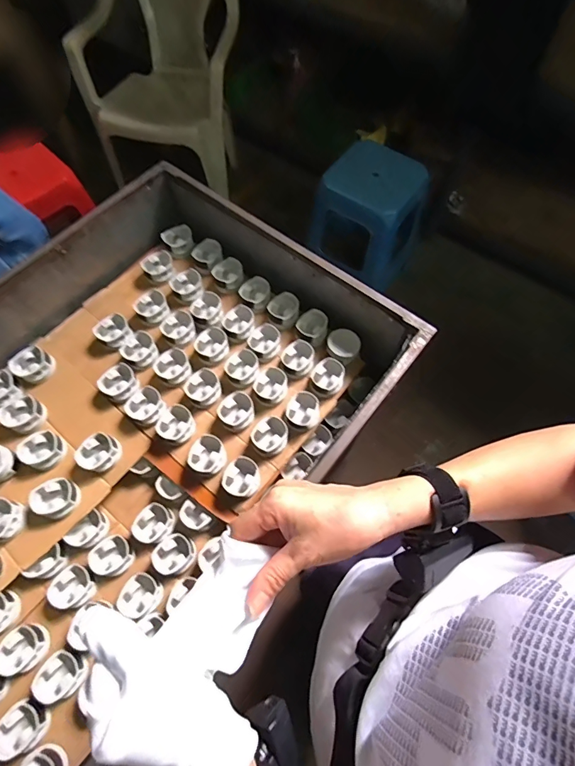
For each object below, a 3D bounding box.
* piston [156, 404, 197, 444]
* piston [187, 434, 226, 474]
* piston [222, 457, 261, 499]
[{"bbox_3d":[-0.240,0.094,0.909,0.074,0.053,0.076,0,65,-1],"label":"piston"},{"bbox_3d":[-0.169,0.154,0.879,0.076,0.057,0.076,0,65,-1],"label":"piston"},{"bbox_3d":[-0.094,0.198,0.859,0.073,0.052,0.076,0,65,-1],"label":"piston"}]

